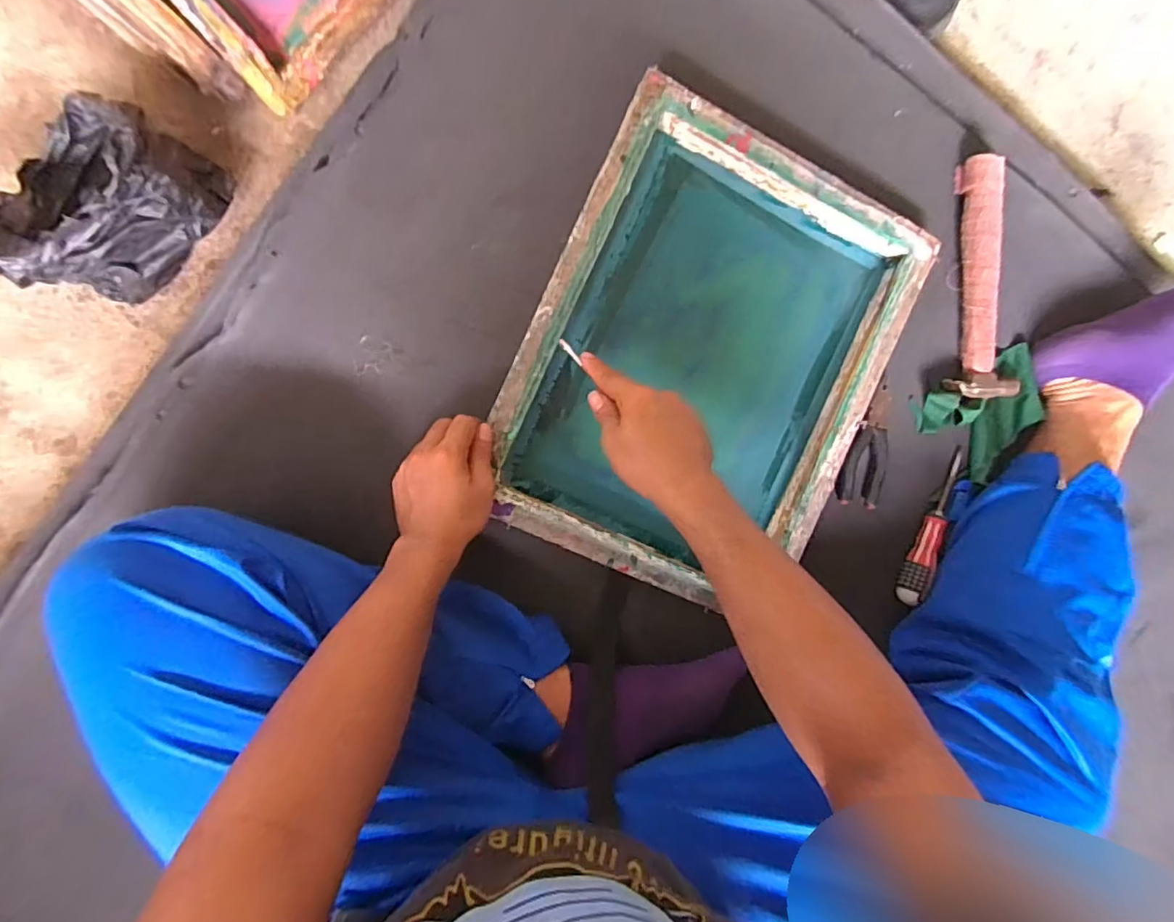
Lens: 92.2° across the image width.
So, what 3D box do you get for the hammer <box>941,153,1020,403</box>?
[{"bbox_3d":[0.460,-0.205,0.645,0.080,0.036,0.266,1,93,-6],"label":"hammer"}]

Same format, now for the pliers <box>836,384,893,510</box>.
[{"bbox_3d":[0.321,-0.015,0.640,0.052,0.018,0.133,10,95,4],"label":"pliers"}]

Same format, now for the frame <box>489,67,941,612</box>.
[{"bbox_3d":[0.122,-0.102,0.593,0.353,0.046,0.454,25,90,-7],"label":"frame"}]

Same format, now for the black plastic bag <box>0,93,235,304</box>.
[{"bbox_3d":[-0.449,-0.235,0.519,0.146,0.117,0.166,27,90,-7],"label":"black plastic bag"}]

